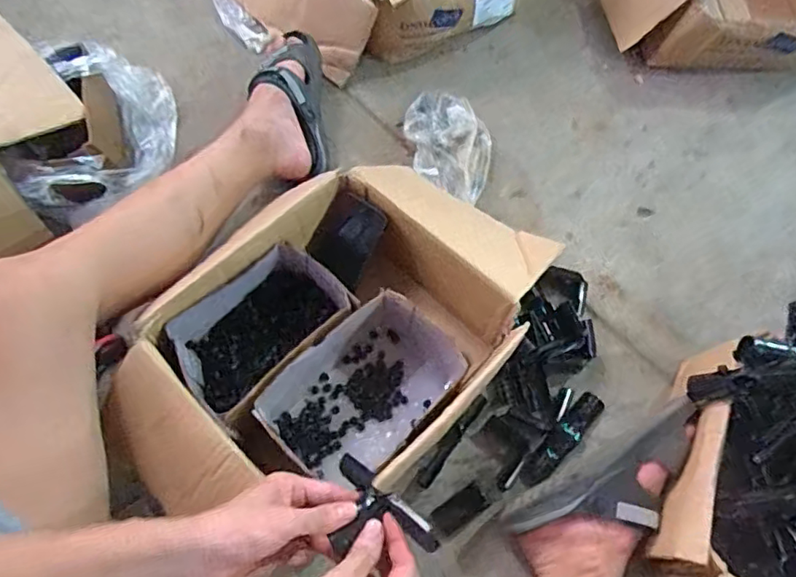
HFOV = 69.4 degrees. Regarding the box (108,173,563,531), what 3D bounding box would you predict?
[{"bbox_3d":[-0.066,0.056,0.691,0.331,0.139,0.468,37,70,14],"label":"box"}]

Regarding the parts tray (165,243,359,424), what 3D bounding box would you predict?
[{"bbox_3d":[-0.159,0.054,0.697,0.201,0.095,0.126,-42,73,-17],"label":"parts tray"}]

